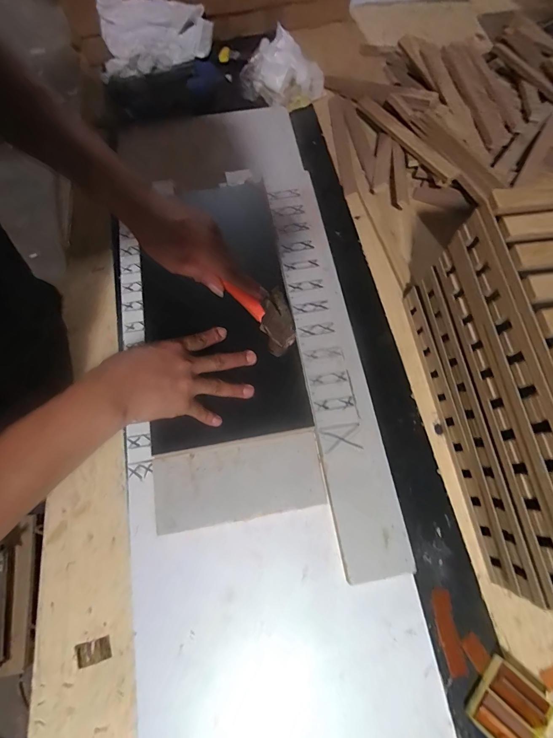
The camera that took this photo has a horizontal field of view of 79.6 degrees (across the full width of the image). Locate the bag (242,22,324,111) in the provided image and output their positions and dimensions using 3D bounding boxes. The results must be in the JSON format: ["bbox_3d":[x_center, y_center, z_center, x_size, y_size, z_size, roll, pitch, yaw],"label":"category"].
[{"bbox_3d":[0.009,-0.527,0.602,0.124,0.079,0.099,39,76,12],"label":"bag"}]

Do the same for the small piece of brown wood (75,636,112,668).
[{"bbox_3d":[-0.196,0.302,0.354,0.036,0.004,0.021,-14,72,-4],"label":"small piece of brown wood"}]

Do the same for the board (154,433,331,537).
[{"bbox_3d":[-0.043,0.124,0.371,0.181,0.011,0.083,-9,75,-3],"label":"board"}]

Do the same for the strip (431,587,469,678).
[{"bbox_3d":[0.186,0.283,0.360,0.022,0.005,0.077,-5,72,-1],"label":"strip"}]

